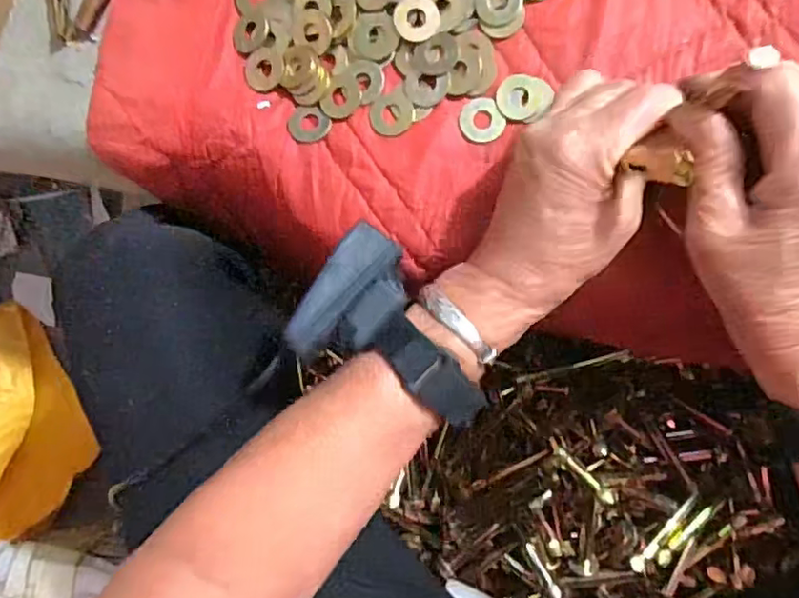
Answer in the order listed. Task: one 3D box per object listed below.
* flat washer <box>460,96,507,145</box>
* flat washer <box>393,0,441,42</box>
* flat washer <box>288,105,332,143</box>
[{"bbox_3d":[0.044,-0.097,0.326,0.023,0.004,0.024,0,87,8],"label":"flat washer"},{"bbox_3d":[0.009,-0.154,0.328,0.026,0.004,0.024,0,87,8],"label":"flat washer"},{"bbox_3d":[-0.051,-0.100,0.341,0.026,0.004,0.021,9,89,9],"label":"flat washer"}]

